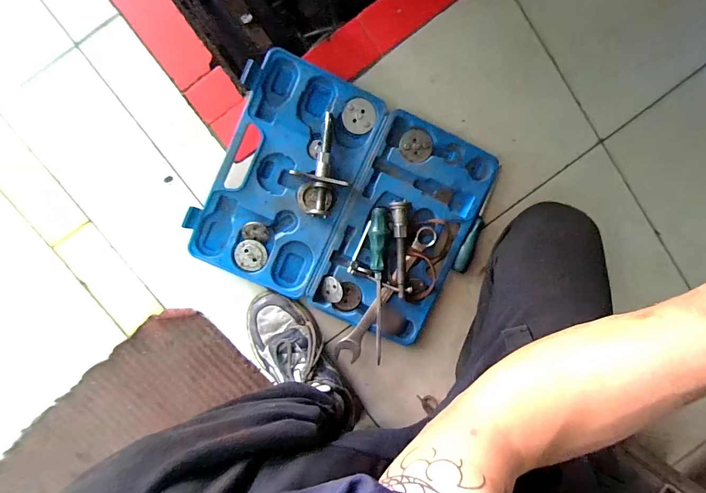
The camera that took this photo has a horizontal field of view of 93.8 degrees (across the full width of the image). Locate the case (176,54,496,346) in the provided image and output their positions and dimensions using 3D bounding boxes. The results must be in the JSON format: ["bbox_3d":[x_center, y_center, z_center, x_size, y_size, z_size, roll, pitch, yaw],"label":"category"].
[{"bbox_3d":[-0.008,-0.066,0.526,0.415,0.039,0.346,24,93,-8],"label":"case"}]

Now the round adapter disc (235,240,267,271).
[{"bbox_3d":[-0.164,0.015,0.529,0.048,0.008,0.050,-2,96,-6],"label":"round adapter disc"}]

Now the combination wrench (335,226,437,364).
[{"bbox_3d":[0.054,0.077,0.541,0.041,0.020,0.255,33,91,-8],"label":"combination wrench"}]

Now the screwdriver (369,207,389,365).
[{"bbox_3d":[0.041,0.063,0.531,0.028,0.029,0.246,-1,96,-6],"label":"screwdriver"}]

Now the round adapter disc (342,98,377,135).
[{"bbox_3d":[0.010,-0.204,0.517,0.052,0.005,0.052,-1,95,-6],"label":"round adapter disc"}]

